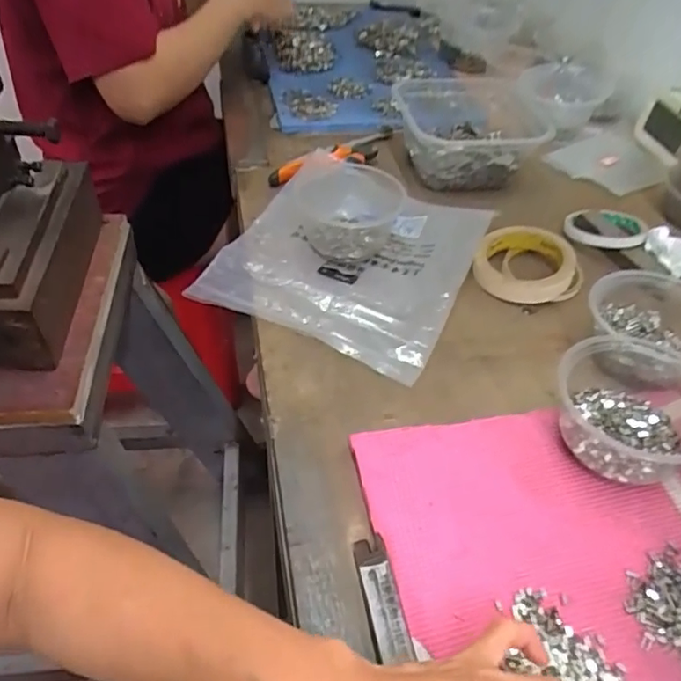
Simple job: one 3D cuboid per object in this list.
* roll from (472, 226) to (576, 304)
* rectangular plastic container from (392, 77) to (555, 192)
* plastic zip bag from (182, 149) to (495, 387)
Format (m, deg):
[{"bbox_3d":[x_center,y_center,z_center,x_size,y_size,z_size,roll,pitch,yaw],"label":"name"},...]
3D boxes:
[{"bbox_3d":[0.189,-0.077,0.591,0.095,0.034,0.096,0,47,-1],"label":"roll"},{"bbox_3d":[0.170,-0.285,0.754,0.168,0.057,0.207,-3,47,-4],"label":"rectangular plastic container"},{"bbox_3d":[0.011,-0.101,0.589,0.238,0.038,0.258,20,49,17],"label":"plastic zip bag"}]

